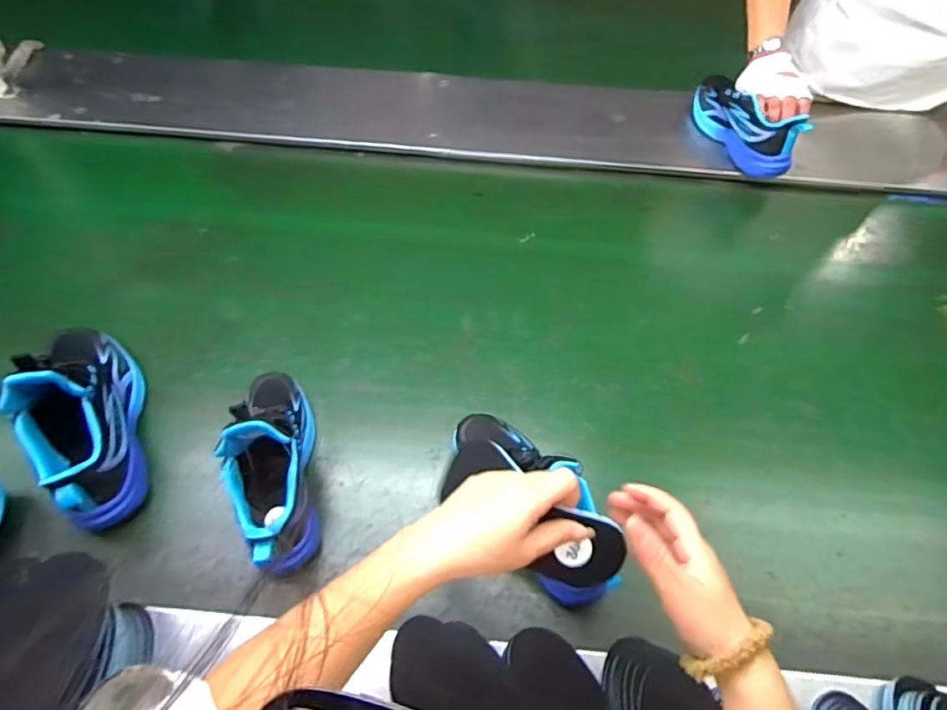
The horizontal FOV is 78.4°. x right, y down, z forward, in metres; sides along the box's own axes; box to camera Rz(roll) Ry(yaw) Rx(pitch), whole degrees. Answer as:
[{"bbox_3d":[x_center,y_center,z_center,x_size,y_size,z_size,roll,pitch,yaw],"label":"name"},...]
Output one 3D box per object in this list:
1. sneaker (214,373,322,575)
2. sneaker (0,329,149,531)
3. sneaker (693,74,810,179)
[{"bbox_3d":[-0.227,0.114,0.649,0.077,0.146,0.232,-8,57,-8],"label":"sneaker"},{"bbox_3d":[-0.457,0.058,0.667,0.092,0.165,0.267,-15,58,-13],"label":"sneaker"},{"bbox_3d":[0.469,-0.417,1.025,0.070,0.091,0.228,-16,58,-11],"label":"sneaker"}]

